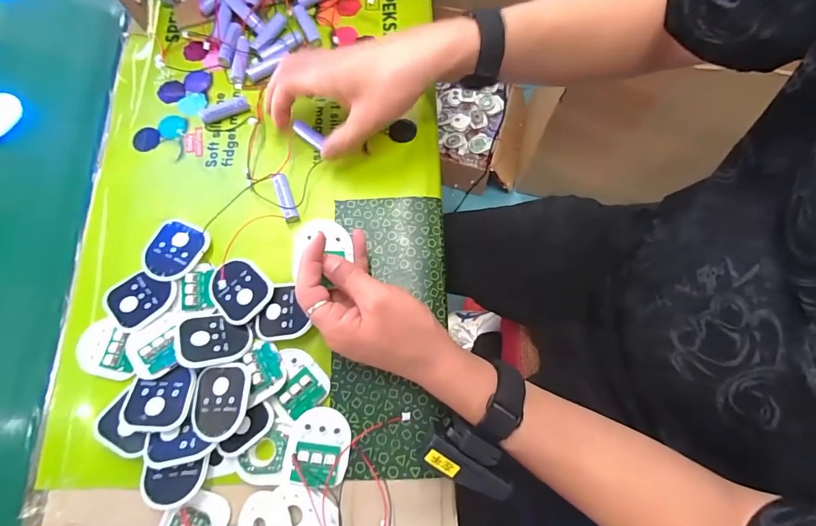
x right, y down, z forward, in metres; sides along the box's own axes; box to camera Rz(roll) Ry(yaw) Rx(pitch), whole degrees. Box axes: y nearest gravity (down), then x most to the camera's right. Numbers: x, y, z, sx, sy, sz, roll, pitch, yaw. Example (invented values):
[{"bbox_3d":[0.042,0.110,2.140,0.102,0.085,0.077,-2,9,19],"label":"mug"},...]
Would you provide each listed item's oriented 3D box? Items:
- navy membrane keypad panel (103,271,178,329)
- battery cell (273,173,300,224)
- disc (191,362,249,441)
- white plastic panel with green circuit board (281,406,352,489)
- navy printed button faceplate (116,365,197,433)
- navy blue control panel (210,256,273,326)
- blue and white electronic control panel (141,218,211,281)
[{"bbox_3d":[-0.234,0.030,0.347,0.046,0.004,0.053,43,70,11],"label":"navy membrane keypad panel"},{"bbox_3d":[-0.116,-0.062,0.380,0.014,0.016,0.047,-18,74,-3],"label":"battery cell"},{"bbox_3d":[-0.151,0.110,0.315,0.047,0.006,0.056,-8,67,13],"label":"disc"},{"bbox_3d":[-0.072,0.148,0.316,0.050,0.015,0.059,8,74,5],"label":"white plastic panel with green circuit board"},{"bbox_3d":[-0.198,0.107,0.315,0.051,0.010,0.048,1,74,3],"label":"navy printed button faceplate"},{"bbox_3d":[-0.150,0.023,0.349,0.055,0.005,0.048,42,80,13],"label":"navy blue control panel"},{"bbox_3d":[-0.212,-0.013,0.359,0.055,0.013,0.055,34,78,11],"label":"blue and white electronic control panel"}]

